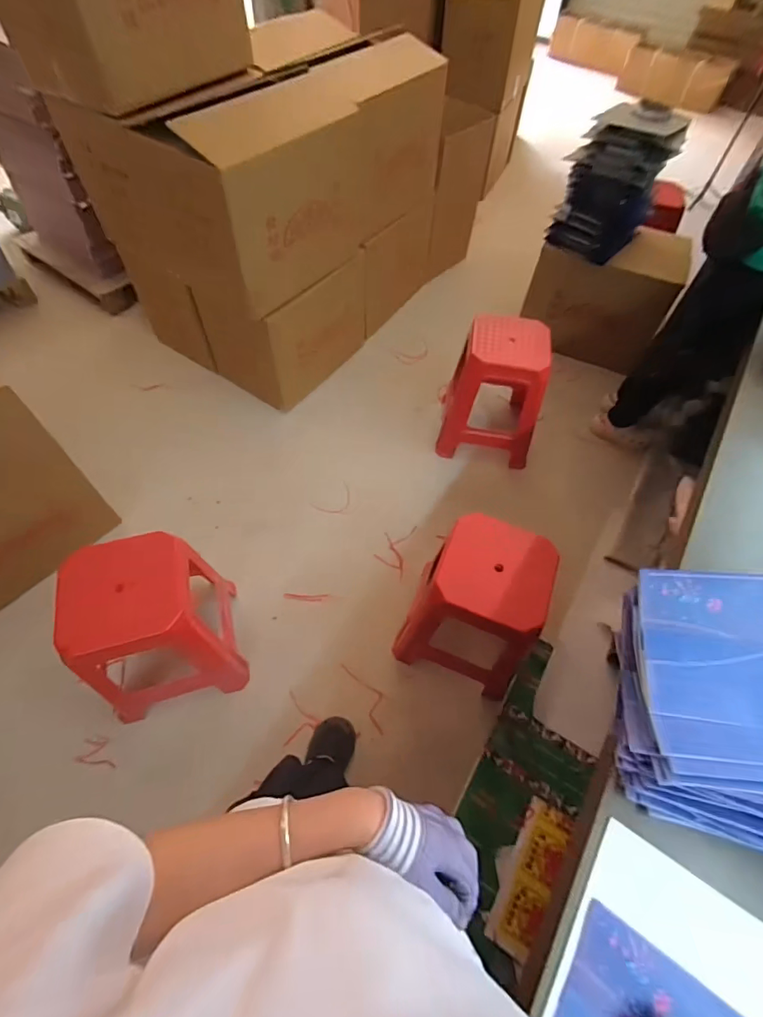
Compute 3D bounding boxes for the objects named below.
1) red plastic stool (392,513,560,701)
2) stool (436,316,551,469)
[{"bbox_3d":[0.264,0.275,1.268,0.322,0.427,0.308,22,58,11],"label":"red plastic stool"},{"bbox_3d":[0.440,-0.463,1.804,0.370,0.453,0.358,4,57,-1],"label":"stool"}]

